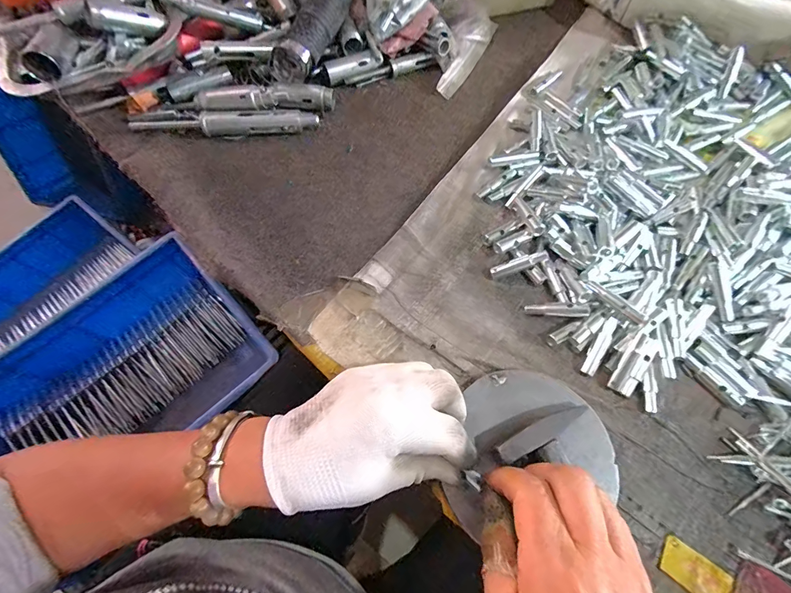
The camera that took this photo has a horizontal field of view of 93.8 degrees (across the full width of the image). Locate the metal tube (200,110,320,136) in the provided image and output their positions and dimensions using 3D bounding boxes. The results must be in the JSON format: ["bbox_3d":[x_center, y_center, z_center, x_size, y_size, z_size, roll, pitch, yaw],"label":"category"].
[{"bbox_3d":[-0.145,-0.187,0.399,0.118,0.021,0.025,-5,67,-1],"label":"metal tube"}]

